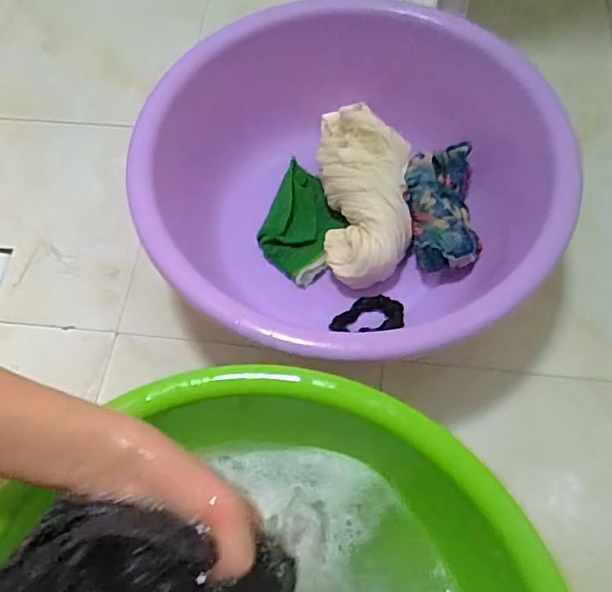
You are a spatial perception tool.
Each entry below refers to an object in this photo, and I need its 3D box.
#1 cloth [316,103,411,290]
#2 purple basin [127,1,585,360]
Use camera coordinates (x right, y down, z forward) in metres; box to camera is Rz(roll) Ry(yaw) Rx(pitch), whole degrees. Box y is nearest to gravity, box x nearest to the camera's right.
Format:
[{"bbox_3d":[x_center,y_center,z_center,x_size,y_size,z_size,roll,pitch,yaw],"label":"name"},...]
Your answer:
[{"bbox_3d":[0.067,-0.130,0.694,0.105,0.060,0.238,2,62,2],"label":"cloth"},{"bbox_3d":[0.043,-0.097,0.654,0.395,0.201,0.409,0,62,1],"label":"purple basin"}]

